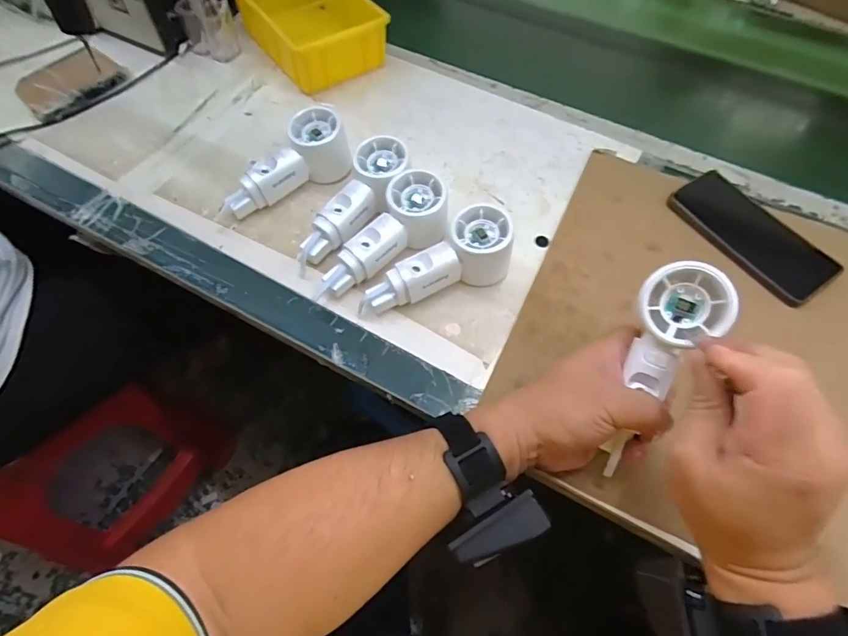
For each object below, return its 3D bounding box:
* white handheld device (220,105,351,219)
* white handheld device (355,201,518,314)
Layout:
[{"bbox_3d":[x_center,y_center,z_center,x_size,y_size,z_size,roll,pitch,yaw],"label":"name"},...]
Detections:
[{"bbox_3d":[-0.150,-0.161,0.497,0.146,0.060,0.056,-30,65,-16],"label":"white handheld device"},{"bbox_3d":[0.010,-0.052,0.437,0.153,0.060,0.052,-18,62,-11],"label":"white handheld device"}]

